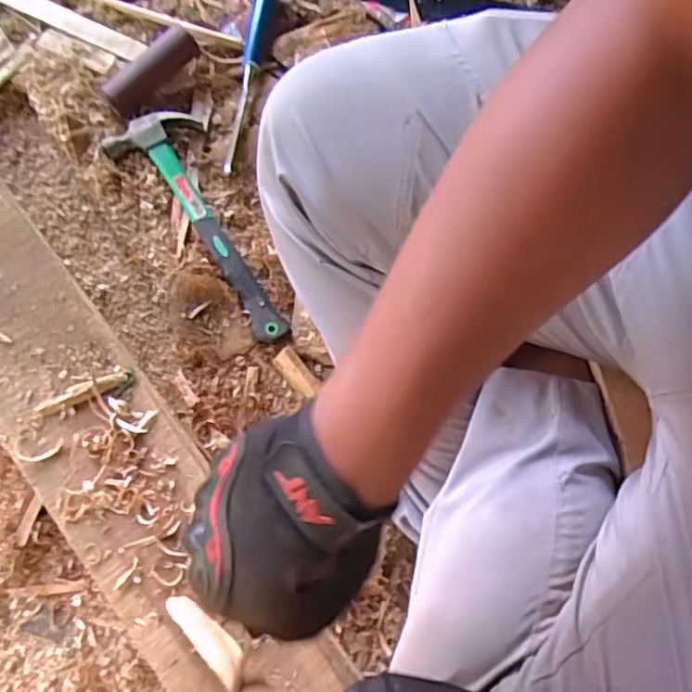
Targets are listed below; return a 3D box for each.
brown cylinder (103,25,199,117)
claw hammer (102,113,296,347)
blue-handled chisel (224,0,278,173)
[{"bbox_3d":[-0.205,-0.292,0.640,0.029,0.027,0.110,43,77,5],"label":"brown cylinder"},{"bbox_3d":[-0.136,-0.118,0.599,0.092,0.028,0.263,-31,82,-12],"label":"claw hammer"},{"bbox_3d":[-0.102,-0.294,0.645,0.024,0.024,0.235,9,76,-4],"label":"blue-handled chisel"}]

